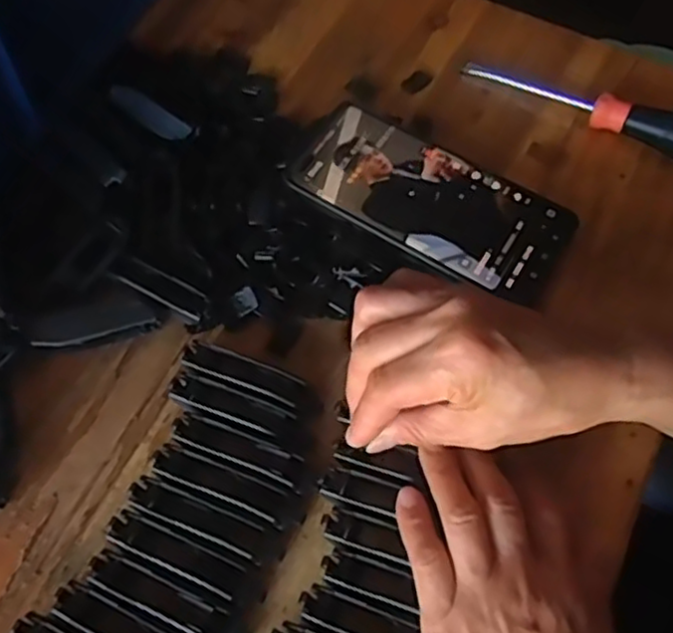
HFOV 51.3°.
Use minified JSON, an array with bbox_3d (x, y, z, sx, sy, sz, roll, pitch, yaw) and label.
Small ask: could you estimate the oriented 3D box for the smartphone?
[{"bbox_3d":[0.055,-0.070,0.413,0.161,0.006,0.076,28,66,14],"label":"smartphone"}]

